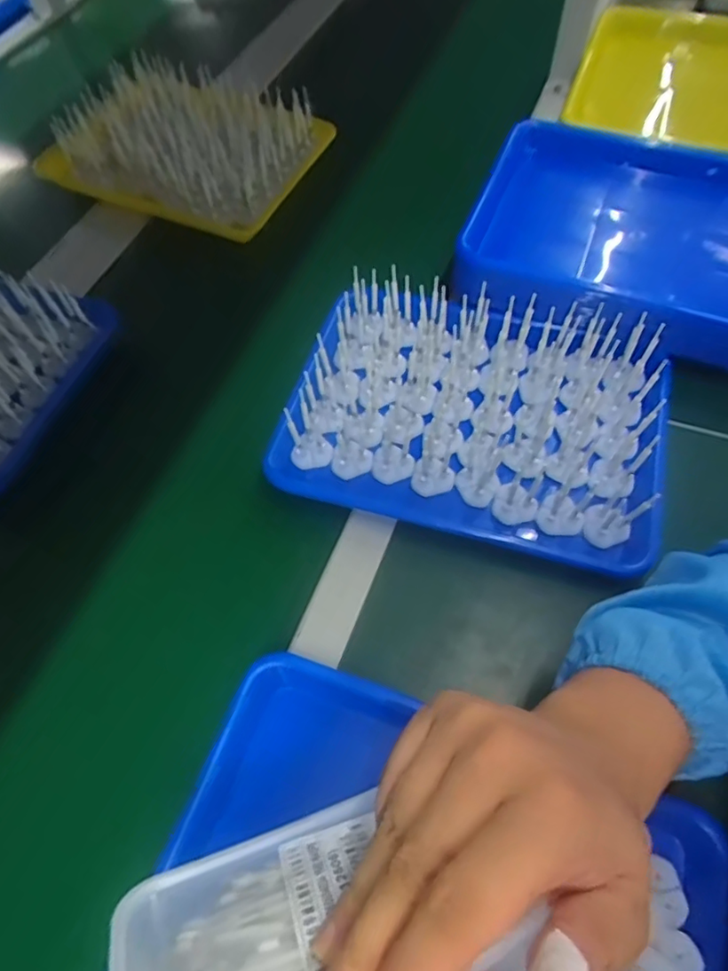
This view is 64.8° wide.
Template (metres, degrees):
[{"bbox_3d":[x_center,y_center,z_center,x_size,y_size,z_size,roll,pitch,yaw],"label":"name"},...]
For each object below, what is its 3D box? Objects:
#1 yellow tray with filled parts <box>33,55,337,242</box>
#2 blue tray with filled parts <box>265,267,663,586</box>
[{"bbox_3d":[-0.227,-0.442,0.742,0.298,0.077,0.229,23,64,15],"label":"yellow tray with filled parts"},{"bbox_3d":[0.104,-0.070,0.521,0.323,0.075,0.248,15,62,11],"label":"blue tray with filled parts"}]

